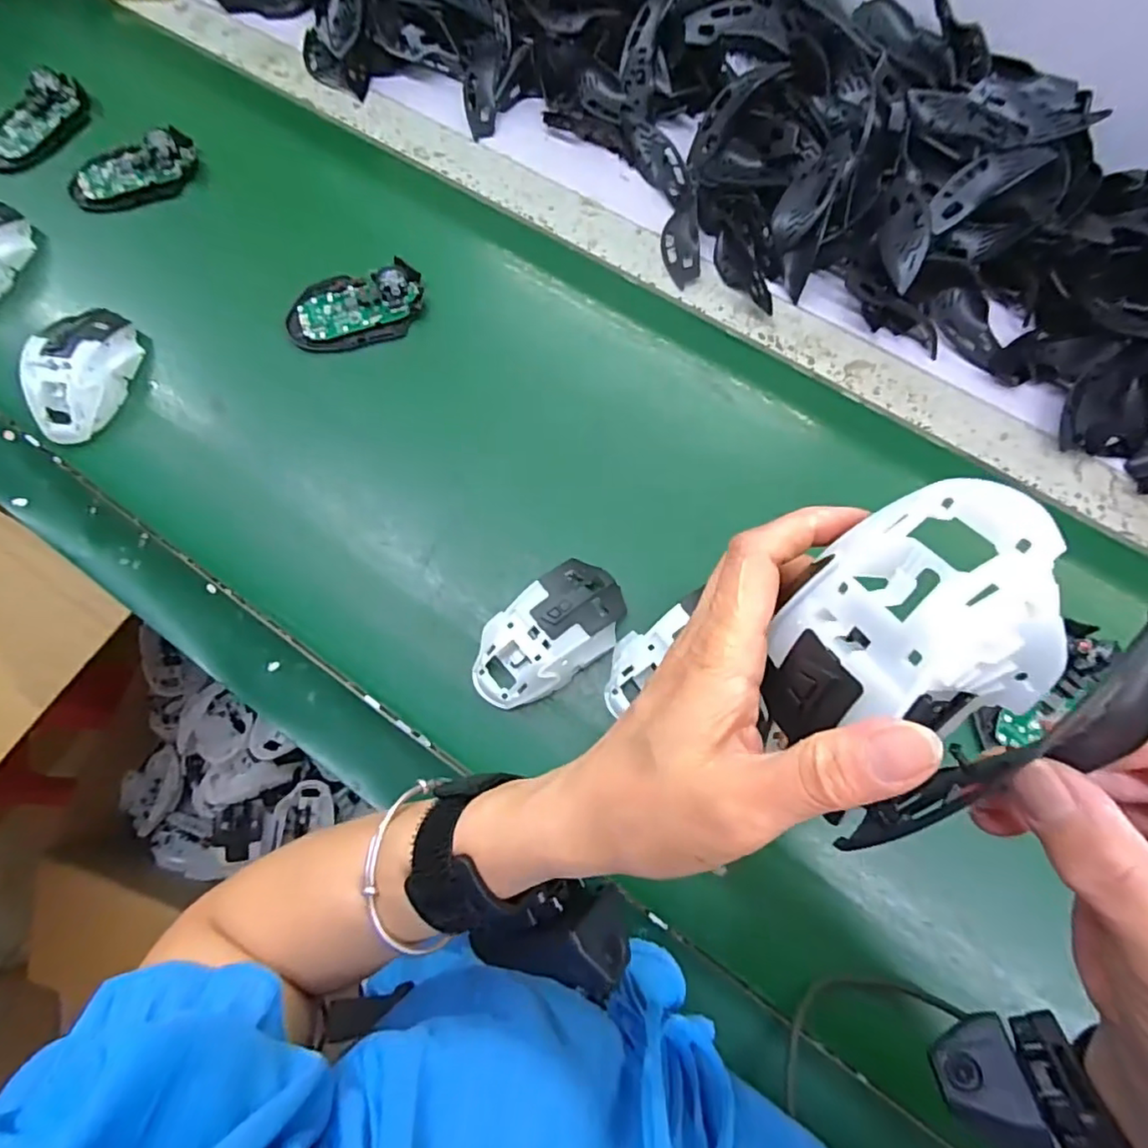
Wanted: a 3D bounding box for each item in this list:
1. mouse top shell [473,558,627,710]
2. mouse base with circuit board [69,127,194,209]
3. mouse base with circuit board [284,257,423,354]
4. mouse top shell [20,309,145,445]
[{"bbox_3d":[-0.017,0.043,0.407,0.116,0.040,0.064,-39,76,-9],"label":"mouse top shell"},{"bbox_3d":[-0.419,-0.384,0.559,0.116,0.023,0.056,-25,74,-6],"label":"mouse base with circuit board"},{"bbox_3d":[-0.187,-0.229,0.503,0.115,0.026,0.067,-15,73,-2],"label":"mouse base with circuit board"},{"bbox_3d":[-0.406,-0.166,0.488,0.062,0.046,0.117,12,74,6],"label":"mouse top shell"}]

